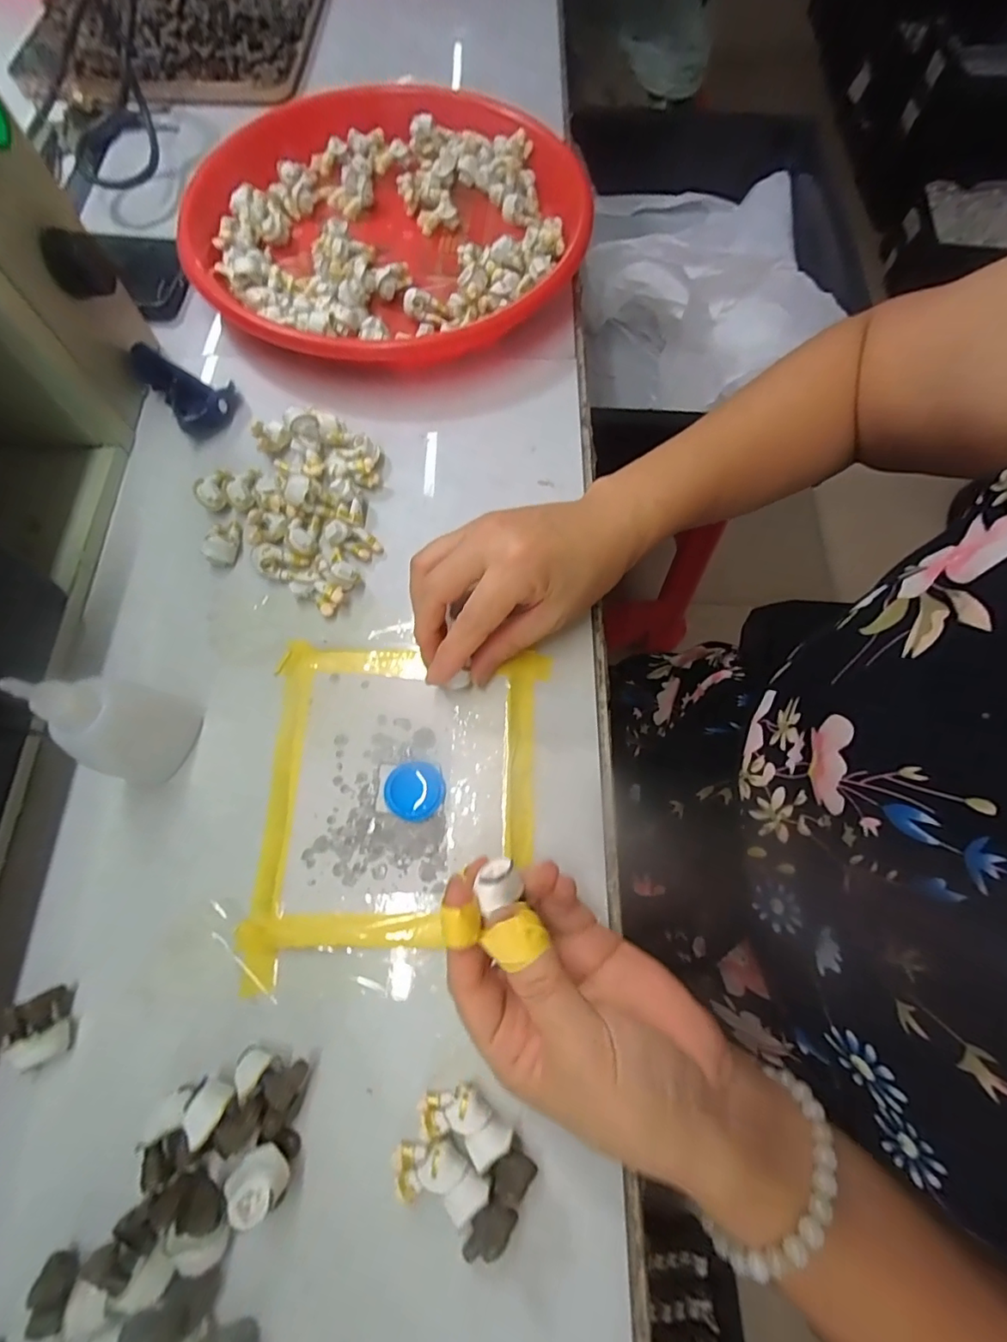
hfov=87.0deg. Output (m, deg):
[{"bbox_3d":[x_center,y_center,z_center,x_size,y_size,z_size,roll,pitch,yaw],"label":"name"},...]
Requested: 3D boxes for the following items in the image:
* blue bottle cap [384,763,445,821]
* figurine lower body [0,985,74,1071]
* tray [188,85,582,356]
[{"bbox_3d":[-0.046,0.061,0.271,0.030,0.004,0.029,0,71,0],"label":"blue bottle cap"},{"bbox_3d":[-0.202,0.155,0.230,0.020,0.014,0.027,-21,72,-7],"label":"figurine lower body"},{"bbox_3d":[-0.080,-0.332,0.390,0.271,0.036,0.264,-2,70,-2],"label":"tray"}]

